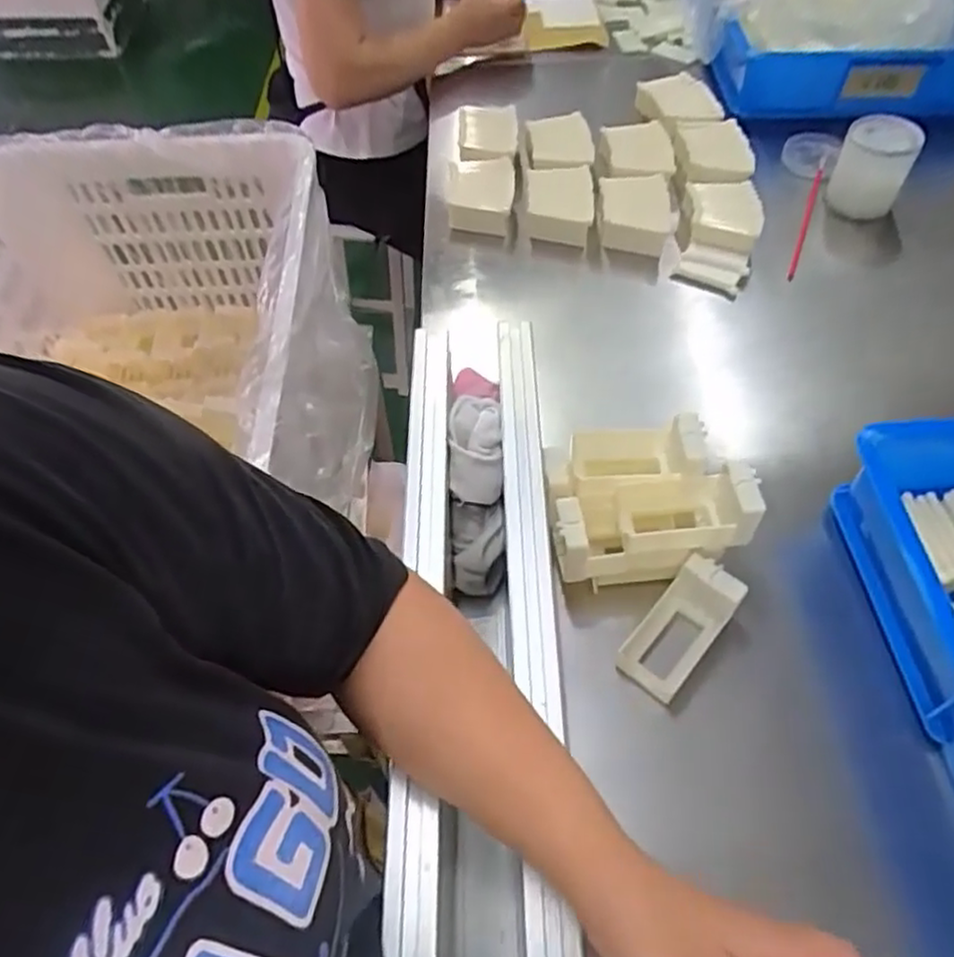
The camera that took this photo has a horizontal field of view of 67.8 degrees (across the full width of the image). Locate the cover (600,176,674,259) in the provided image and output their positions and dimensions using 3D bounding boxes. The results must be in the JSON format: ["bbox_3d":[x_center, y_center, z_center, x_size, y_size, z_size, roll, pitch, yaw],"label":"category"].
[{"bbox_3d":[0.195,-0.332,0.881,0.086,0.054,0.109,3,55,5],"label":"cover"}]

